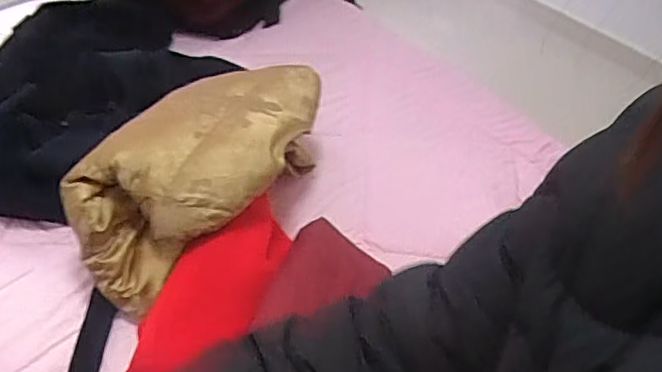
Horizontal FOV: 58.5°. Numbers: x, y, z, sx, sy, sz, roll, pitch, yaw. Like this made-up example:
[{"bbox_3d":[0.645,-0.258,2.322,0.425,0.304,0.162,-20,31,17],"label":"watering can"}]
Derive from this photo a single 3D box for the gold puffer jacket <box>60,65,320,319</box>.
[{"bbox_3d":[-0.212,-0.020,1.062,0.251,0.222,0.504,26,49,21],"label":"gold puffer jacket"}]

